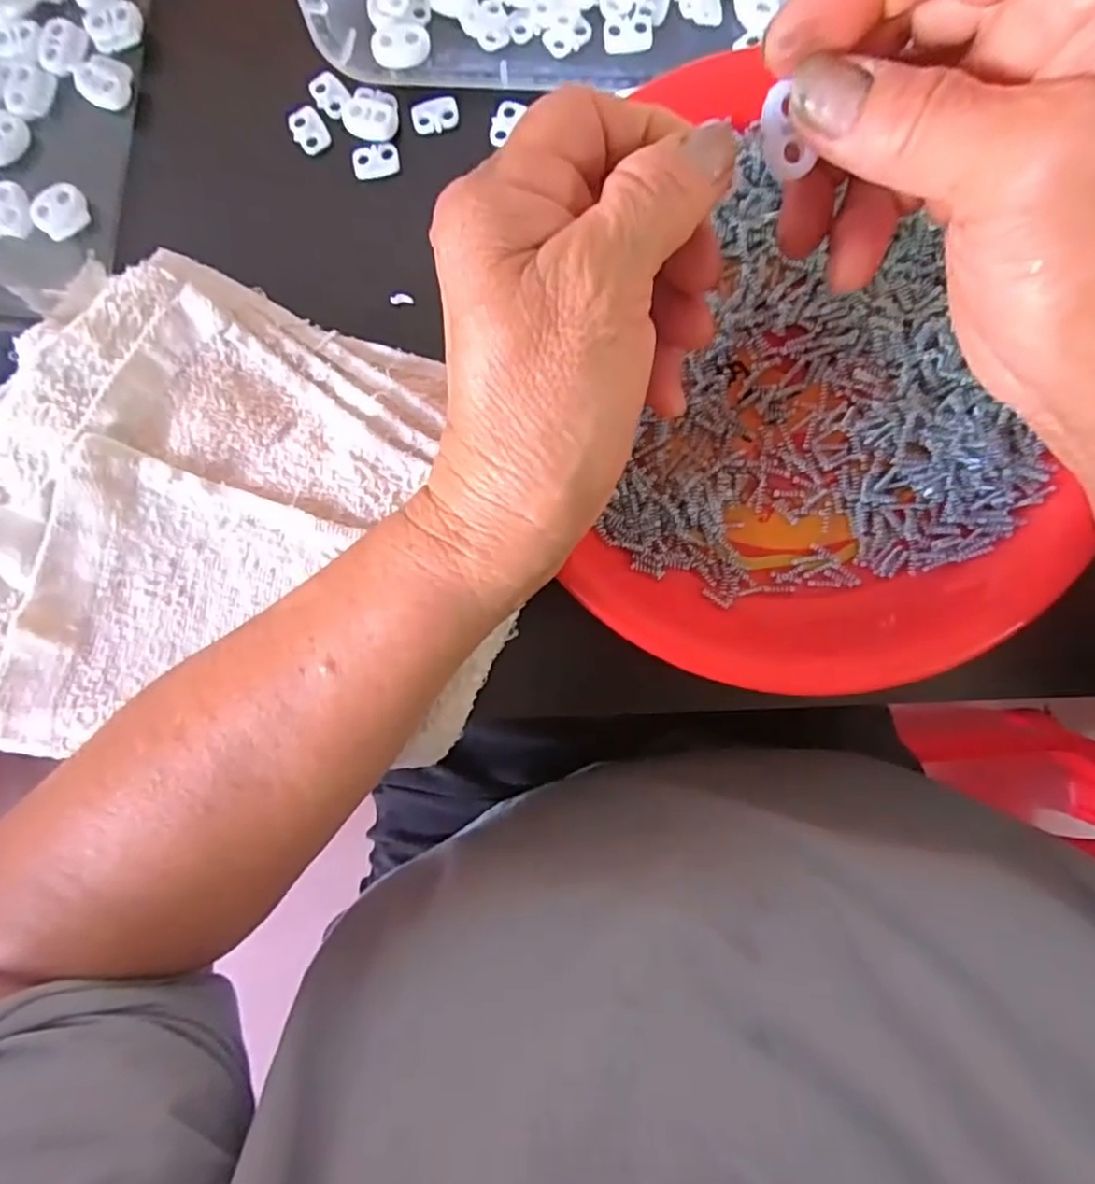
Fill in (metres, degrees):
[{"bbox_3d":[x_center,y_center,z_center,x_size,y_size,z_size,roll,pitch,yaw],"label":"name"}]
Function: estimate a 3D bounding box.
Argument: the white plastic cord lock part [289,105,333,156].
[{"bbox_3d":[-0.097,-0.188,0.272,0.014,0.004,0.018,-27,86,1],"label":"white plastic cord lock part"}]

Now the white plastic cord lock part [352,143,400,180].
[{"bbox_3d":[-0.070,-0.175,0.272,0.018,0.004,0.012,-8,87,2],"label":"white plastic cord lock part"}]

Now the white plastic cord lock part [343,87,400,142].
[{"bbox_3d":[-0.071,-0.194,0.271,0.022,0.005,0.020,19,88,4],"label":"white plastic cord lock part"}]

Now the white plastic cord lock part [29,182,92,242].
[{"bbox_3d":[-0.195,-0.153,0.270,0.016,0.008,0.021,43,90,4],"label":"white plastic cord lock part"}]

